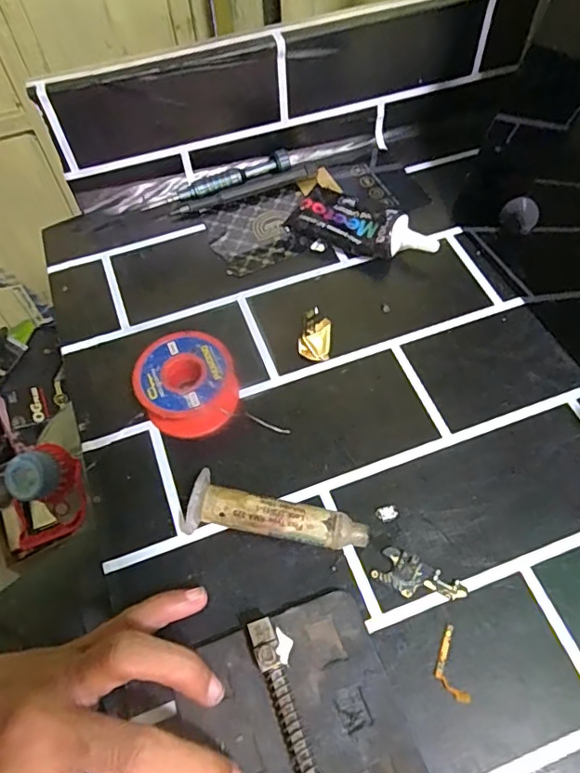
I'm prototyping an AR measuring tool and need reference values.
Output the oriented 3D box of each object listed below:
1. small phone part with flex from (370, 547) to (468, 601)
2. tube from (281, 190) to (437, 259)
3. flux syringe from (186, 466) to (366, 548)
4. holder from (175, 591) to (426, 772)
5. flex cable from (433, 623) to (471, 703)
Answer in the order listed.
[{"bbox_3d":[0.062,0.093,0.264,0.041,0.004,0.019,26,63,18],"label":"small phone part with flex"},{"bbox_3d":[0.049,-0.108,0.371,0.098,0.028,0.037,22,62,16],"label":"tube"},{"bbox_3d":[-0.006,0.063,0.274,0.088,0.020,0.026,5,59,6],"label":"flux syringe"},{"bbox_3d":[0.009,0.156,0.218,0.086,0.020,0.124,-19,59,-8],"label":"holder"},{"bbox_3d":[0.070,0.124,0.245,0.013,0.004,0.031,-6,58,-3],"label":"flex cable"}]

